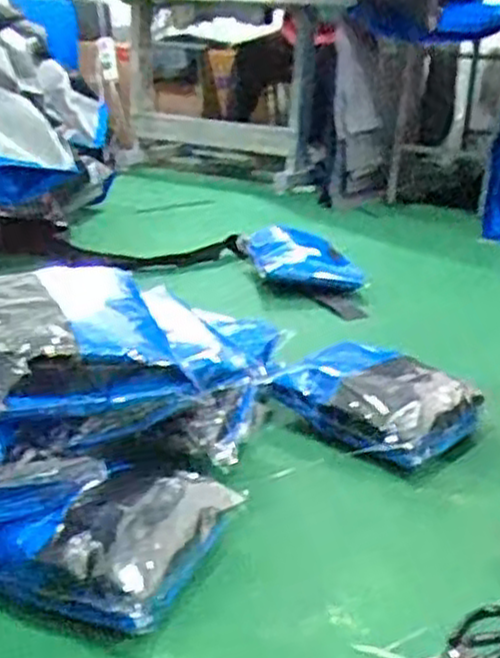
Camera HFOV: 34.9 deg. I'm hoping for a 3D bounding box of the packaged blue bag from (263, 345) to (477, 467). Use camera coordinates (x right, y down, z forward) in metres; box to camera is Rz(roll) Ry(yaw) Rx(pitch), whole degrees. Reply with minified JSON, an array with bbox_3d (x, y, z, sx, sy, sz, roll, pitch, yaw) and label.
[{"bbox_3d":[0.211,0.115,1.296,0.283,0.098,0.229,20,26,36],"label":"packaged blue bag"}]

